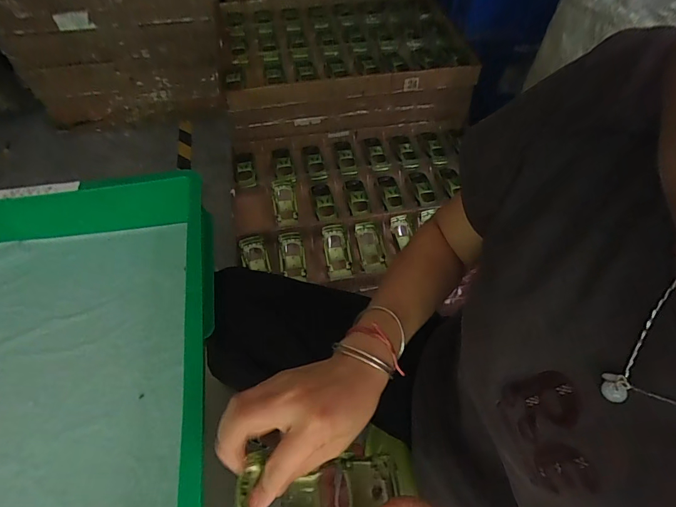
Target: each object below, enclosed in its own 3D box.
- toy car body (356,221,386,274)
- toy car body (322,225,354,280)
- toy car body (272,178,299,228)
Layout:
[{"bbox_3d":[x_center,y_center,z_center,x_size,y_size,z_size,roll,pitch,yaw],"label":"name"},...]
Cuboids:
[{"bbox_3d":[0.072,-0.003,0.838,0.053,0.046,0.127,-6,56,-5],"label":"toy car body"},{"bbox_3d":[0.000,0.004,0.823,0.054,0.044,0.127,-7,56,-6],"label":"toy car body"},{"bbox_3d":[-0.125,-0.122,0.905,0.055,0.027,0.123,-6,56,-5],"label":"toy car body"}]

